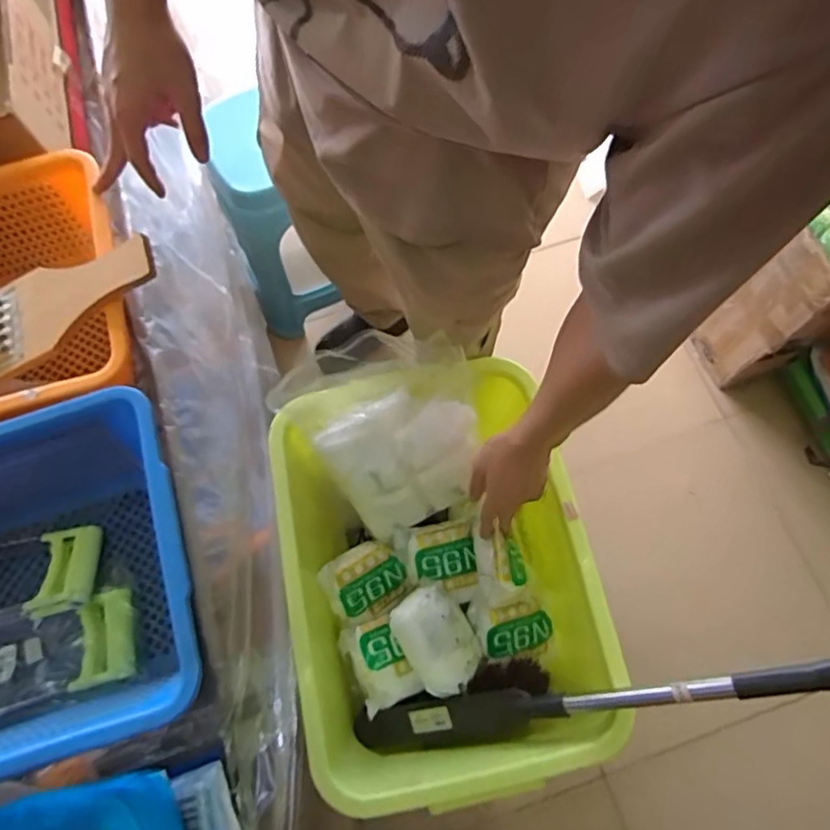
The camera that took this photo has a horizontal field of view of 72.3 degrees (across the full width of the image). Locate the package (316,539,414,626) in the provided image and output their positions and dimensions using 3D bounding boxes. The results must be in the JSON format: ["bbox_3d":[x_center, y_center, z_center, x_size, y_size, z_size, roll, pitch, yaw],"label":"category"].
[{"bbox_3d":[-0.075,0.236,0.819,0.110,0.055,0.102,-32,100,-20],"label":"package"}]

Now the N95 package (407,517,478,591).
[{"bbox_3d":[0.037,0.207,0.811,0.100,0.043,0.113,-4,85,-4],"label":"N95 package"}]

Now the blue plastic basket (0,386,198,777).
[{"bbox_3d":[-0.376,0.166,0.516,0.363,0.139,0.284,-17,71,-5],"label":"blue plastic basket"}]

